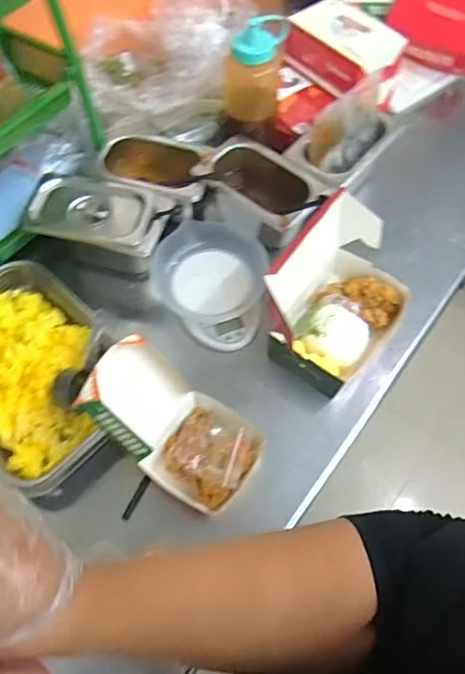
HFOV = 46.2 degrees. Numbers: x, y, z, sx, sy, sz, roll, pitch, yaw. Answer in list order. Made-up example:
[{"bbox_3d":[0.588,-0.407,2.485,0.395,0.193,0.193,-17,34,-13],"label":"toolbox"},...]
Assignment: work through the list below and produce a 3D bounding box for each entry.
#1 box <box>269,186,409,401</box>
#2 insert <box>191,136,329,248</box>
[{"bbox_3d":[0.136,-0.067,0.731,0.172,0.164,0.208,38,68,20],"label":"box"},{"bbox_3d":[0.052,-0.208,0.814,0.207,0.091,0.118,40,68,21],"label":"insert"}]

